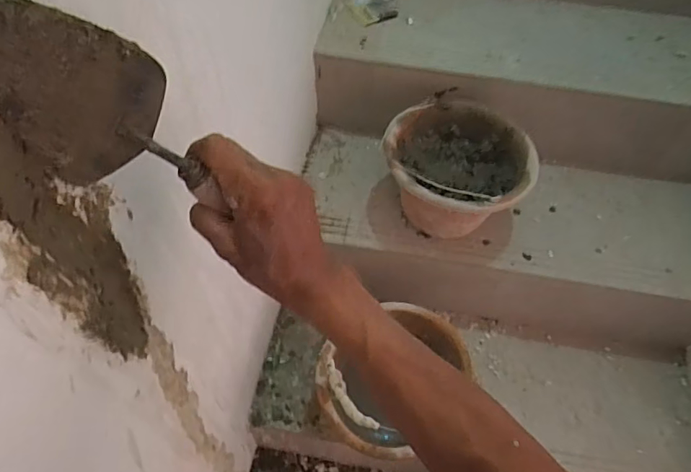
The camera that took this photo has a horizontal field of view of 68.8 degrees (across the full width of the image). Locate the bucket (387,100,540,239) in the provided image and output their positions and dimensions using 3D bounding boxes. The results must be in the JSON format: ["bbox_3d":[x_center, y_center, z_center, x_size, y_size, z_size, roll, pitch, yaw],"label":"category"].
[{"bbox_3d":[0.190,-0.099,0.901,0.249,0.159,0.222,20,56,11],"label":"bucket"}]

